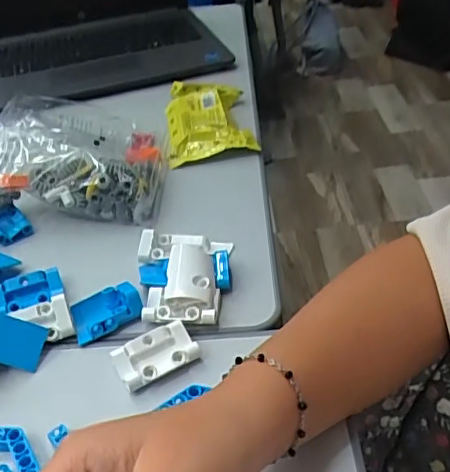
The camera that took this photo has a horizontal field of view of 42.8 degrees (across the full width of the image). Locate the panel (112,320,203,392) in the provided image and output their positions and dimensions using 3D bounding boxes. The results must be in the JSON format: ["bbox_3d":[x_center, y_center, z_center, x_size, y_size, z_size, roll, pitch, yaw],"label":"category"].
[{"bbox_3d":[-0.044,0.075,0.364,0.051,0.011,0.031,-24,42,-20],"label":"panel"}]

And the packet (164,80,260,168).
[{"bbox_3d":[-0.020,-0.126,0.620,0.086,0.029,0.156,-9,39,-3],"label":"packet"}]

